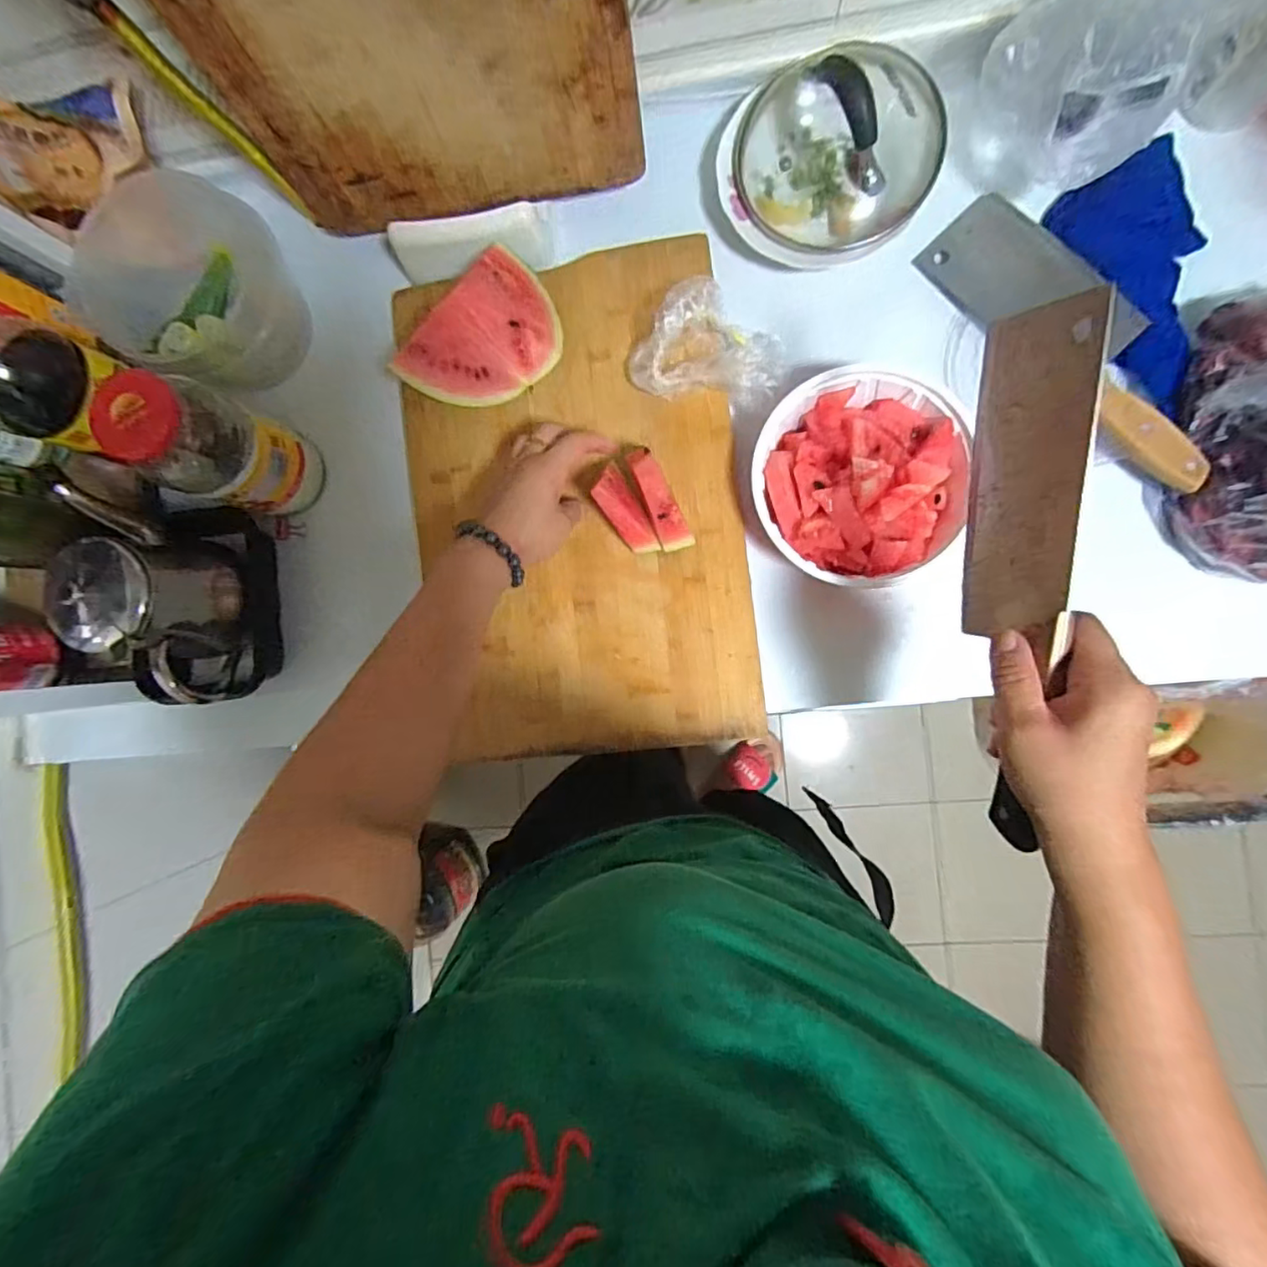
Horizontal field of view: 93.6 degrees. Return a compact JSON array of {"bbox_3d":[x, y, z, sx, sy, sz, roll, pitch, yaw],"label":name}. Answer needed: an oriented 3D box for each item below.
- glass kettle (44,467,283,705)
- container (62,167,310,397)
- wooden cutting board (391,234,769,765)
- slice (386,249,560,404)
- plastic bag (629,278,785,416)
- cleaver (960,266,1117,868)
[{"bbox_3d":[-0.399,-0.031,0.517,0.110,0.135,0.174,2,89,7],"label":"glass kettle"},{"bbox_3d":[-0.392,-0.308,0.534,0.142,0.099,0.143,12,91,7],"label":"container"},{"bbox_3d":[-0.053,-0.113,0.534,0.290,0.017,0.439,-7,89,7],"label":"wooden cutting board"},{"bbox_3d":[-0.119,-0.238,0.498,0.089,0.092,0.130,43,94,5],"label":"slice"},{"bbox_3d":[0.065,-0.244,0.503,0.128,0.044,0.090,16,91,7],"label":"plastic bag"},{"bbox_3d":[0.213,-0.025,0.333,0.015,0.090,0.283,-2,104,7],"label":"cleaver"}]

